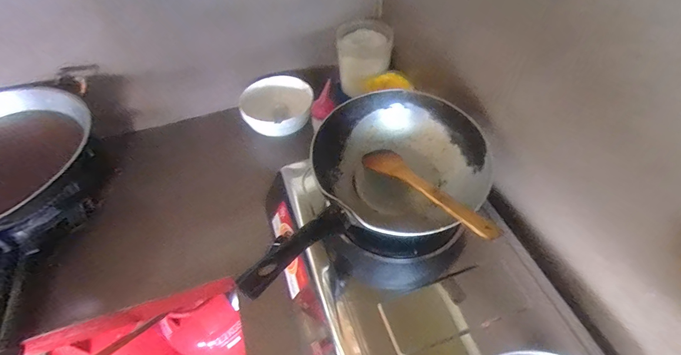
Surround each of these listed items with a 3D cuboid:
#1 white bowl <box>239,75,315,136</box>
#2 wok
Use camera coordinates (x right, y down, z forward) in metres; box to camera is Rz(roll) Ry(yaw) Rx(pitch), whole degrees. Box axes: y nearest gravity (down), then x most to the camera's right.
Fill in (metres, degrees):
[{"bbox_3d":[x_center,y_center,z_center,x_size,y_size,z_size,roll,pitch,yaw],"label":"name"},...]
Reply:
[{"bbox_3d":[-0.168,-0.171,0.923,0.178,0.079,0.178,-1,51,1],"label":"white bowl"},{"bbox_3d":[0.033,0.012,0.575,0.434,0.116,0.264,-33,57,-22],"label":"wok"}]

